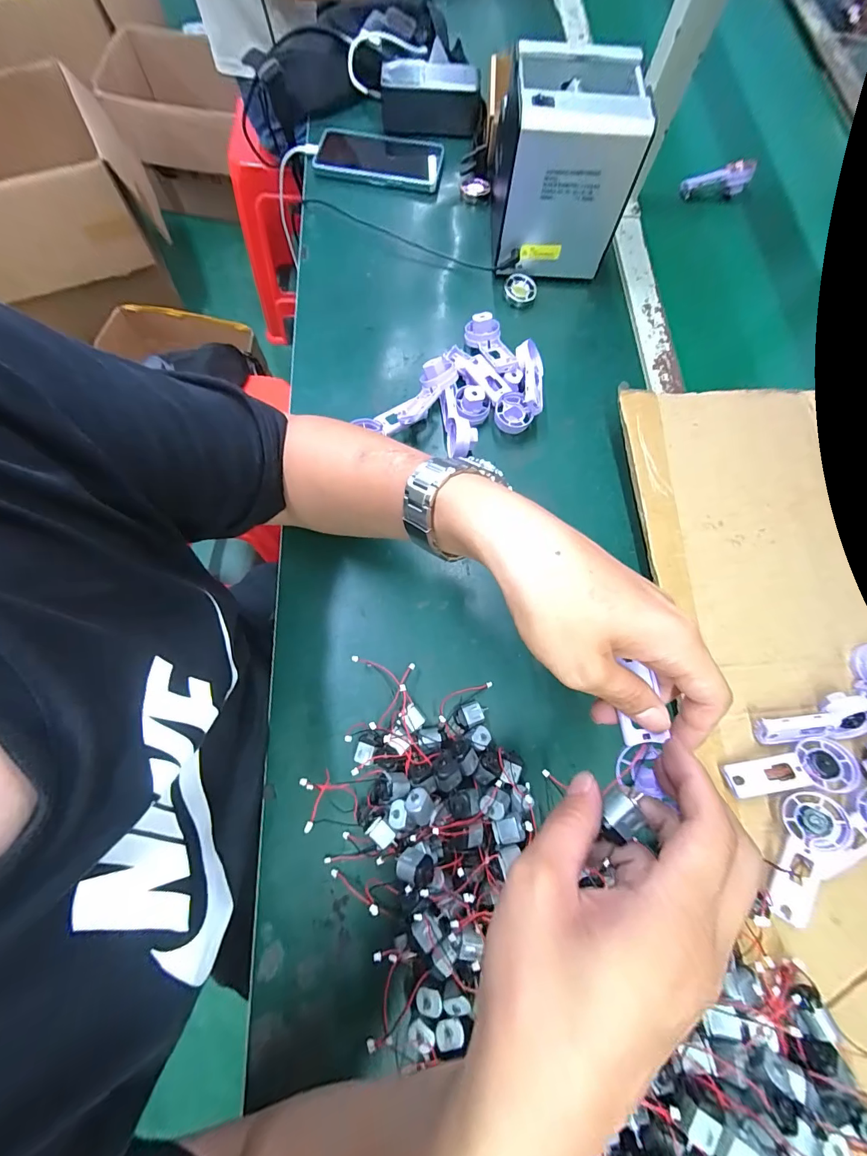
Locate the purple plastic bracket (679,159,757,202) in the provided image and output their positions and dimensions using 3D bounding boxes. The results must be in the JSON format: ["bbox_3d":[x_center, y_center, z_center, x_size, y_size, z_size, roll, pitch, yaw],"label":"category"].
[{"bbox_3d":[0.408,-0.573,0.596,0.094,0.033,0.028,-9,73,-1],"label":"purple plastic bracket"}]

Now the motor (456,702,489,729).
[{"bbox_3d":[0.033,0.116,0.350,0.028,0.010,0.017,-22,76,-10],"label":"motor"}]

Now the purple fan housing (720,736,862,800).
[{"bbox_3d":[0.279,0.152,0.324,0.100,0.014,0.035,-9,74,-6],"label":"purple fan housing"}]

